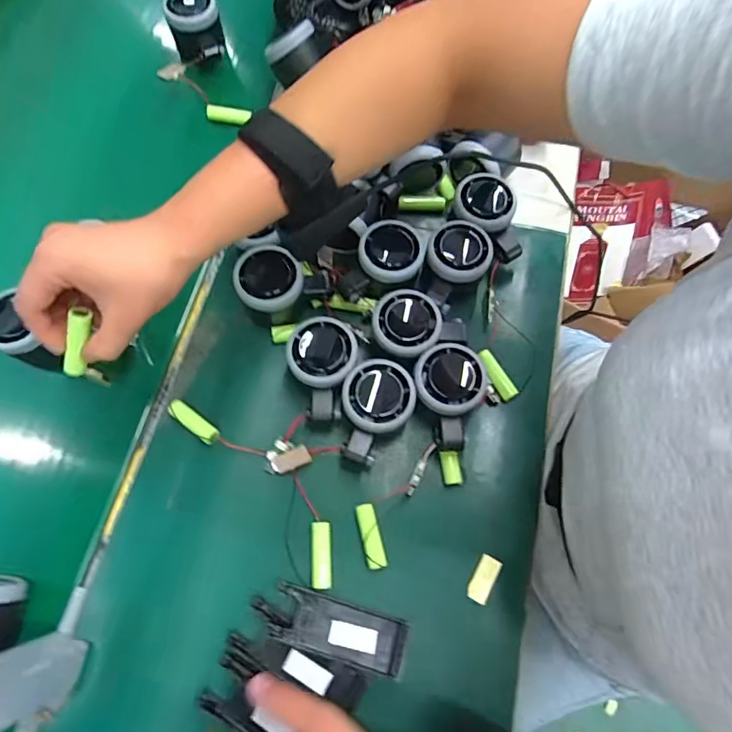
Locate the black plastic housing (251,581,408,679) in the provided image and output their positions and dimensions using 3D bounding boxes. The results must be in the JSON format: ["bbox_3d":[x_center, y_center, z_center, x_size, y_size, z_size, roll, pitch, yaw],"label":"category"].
[{"bbox_3d":[-0.027,0.196,0.357,0.115,0.012,0.037,17,72,4],"label":"black plastic housing"}]

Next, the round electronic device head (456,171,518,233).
[{"bbox_3d":[0.111,-0.150,0.439,0.053,0.020,0.056,3,72,0],"label":"round electronic device head"}]

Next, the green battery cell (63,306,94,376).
[{"bbox_3d":[-0.199,-0.015,0.325,0.014,0.013,0.050,25,115,7],"label":"green battery cell"}]

